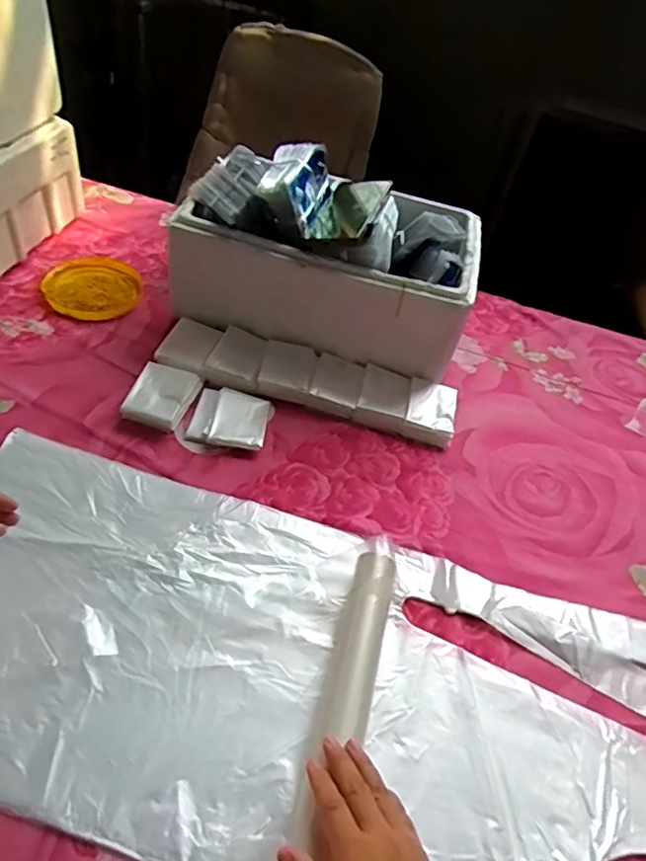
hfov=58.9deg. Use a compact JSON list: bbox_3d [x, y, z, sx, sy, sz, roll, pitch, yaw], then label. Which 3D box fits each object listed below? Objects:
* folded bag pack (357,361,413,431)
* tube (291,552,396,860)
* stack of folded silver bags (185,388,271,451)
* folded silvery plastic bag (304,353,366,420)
[{"bbox_3d":[0.080,-0.041,0.762,0.066,0.029,0.094,16,46,5],"label":"folded bag pack"},{"bbox_3d":[0.011,0.255,0.445,0.040,0.035,0.357,13,46,7],"label":"tube"},{"bbox_3d":[-0.116,-0.015,0.715,0.094,0.022,0.090,9,45,-4],"label":"stack of folded silver bags"},{"bbox_3d":[0.019,-0.060,0.760,0.063,0.031,0.089,16,45,3],"label":"folded silvery plastic bag"}]

